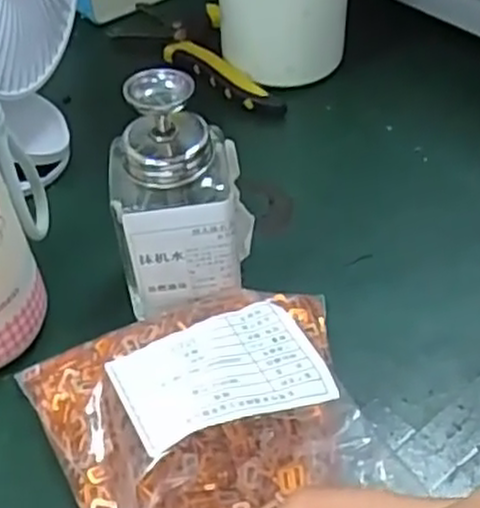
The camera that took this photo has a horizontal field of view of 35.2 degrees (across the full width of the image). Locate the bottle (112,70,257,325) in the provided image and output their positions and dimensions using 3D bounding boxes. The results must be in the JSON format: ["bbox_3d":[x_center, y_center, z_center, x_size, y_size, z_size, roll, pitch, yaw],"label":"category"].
[{"bbox_3d":[-0.025,-0.023,0.341,0.059,0.119,0.055,-5,46,-1],"label":"bottle"}]

